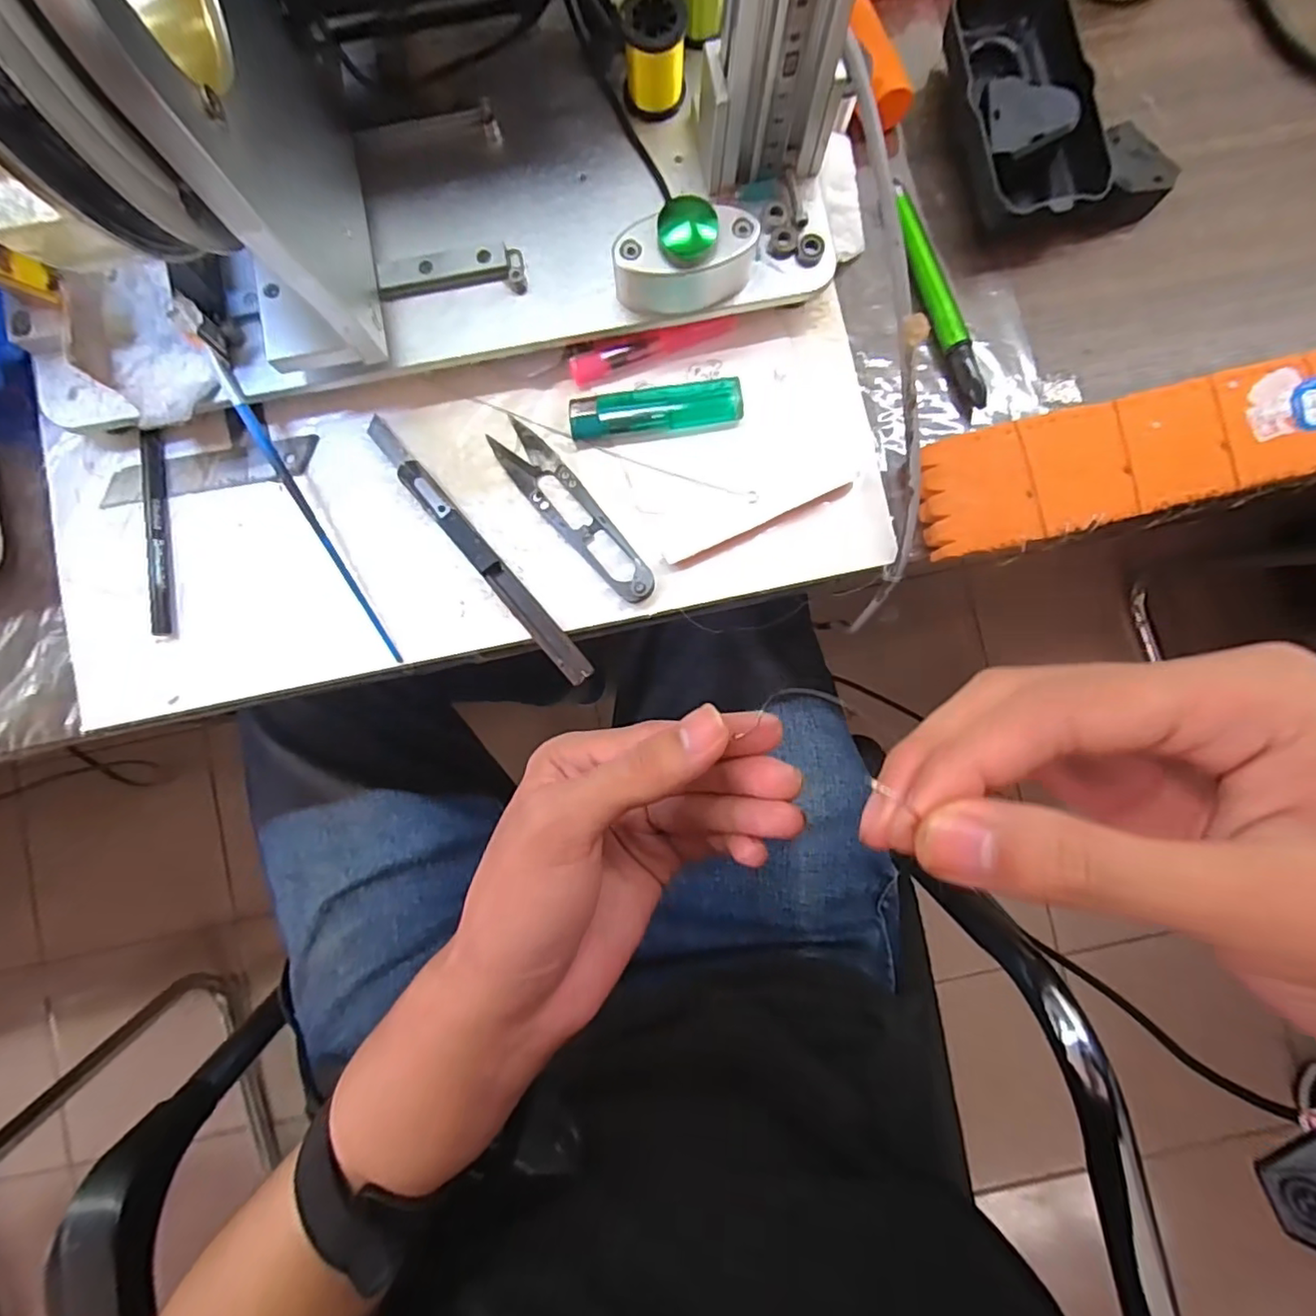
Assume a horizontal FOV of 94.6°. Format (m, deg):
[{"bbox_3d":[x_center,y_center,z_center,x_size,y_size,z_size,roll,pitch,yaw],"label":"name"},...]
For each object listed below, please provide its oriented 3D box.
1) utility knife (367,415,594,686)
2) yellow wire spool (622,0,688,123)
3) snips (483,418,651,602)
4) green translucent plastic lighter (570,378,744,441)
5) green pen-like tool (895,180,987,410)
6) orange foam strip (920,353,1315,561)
[{"bbox_3d":[-0.082,-0.048,0.274,0.012,0.010,0.152,-41,88,-2],"label":"utility knife"},{"bbox_3d":[-0.002,-0.251,0.253,0.025,0.032,0.022,27,88,2],"label":"yellow wire spool"},{"bbox_3d":[-0.038,-0.066,0.275,0.021,0.010,0.102,-42,88,-2],"label":"snips"},{"bbox_3d":[0.000,-0.113,0.276,0.077,0.010,0.020,-9,87,0],"label":"green translucent plastic lighter"},{"bbox_3d":[0.129,-0.166,0.280,0.013,0.010,0.106,-20,87,-1],"label":"green pen-like tool"},{"bbox_3d":[0.282,-0.106,0.271,0.333,0.017,0.052,-13,87,0],"label":"orange foam strip"}]

